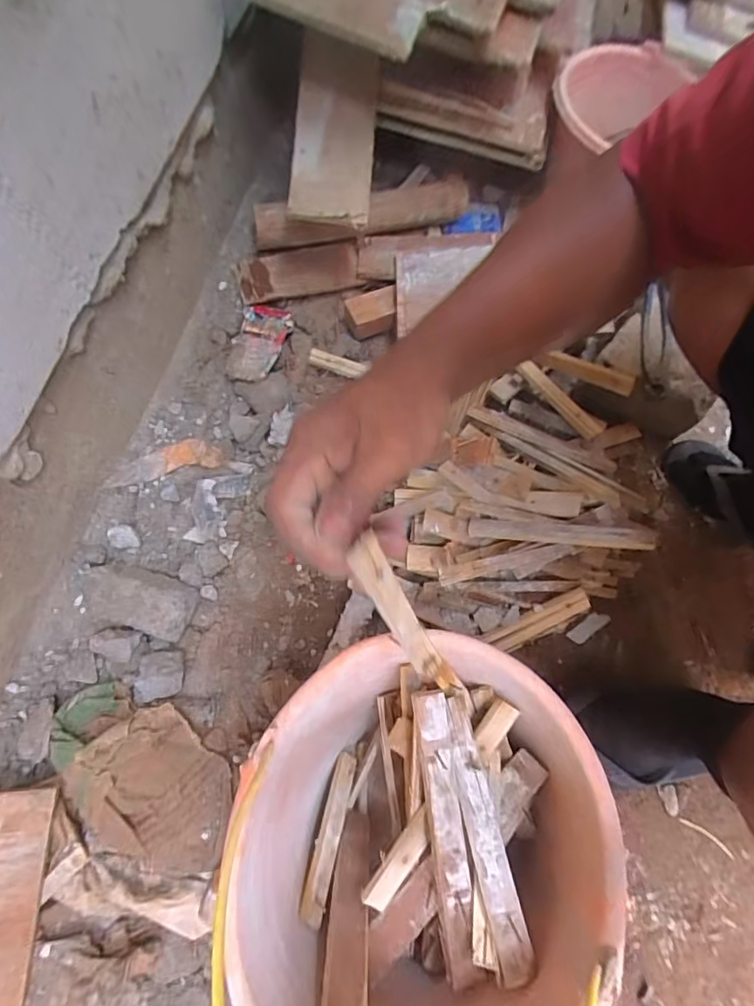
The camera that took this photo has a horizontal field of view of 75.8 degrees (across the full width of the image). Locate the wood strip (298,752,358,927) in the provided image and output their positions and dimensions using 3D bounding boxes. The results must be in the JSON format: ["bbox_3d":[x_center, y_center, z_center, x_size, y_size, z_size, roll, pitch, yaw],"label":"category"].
[{"bbox_3d":[-0.047,0.328,0.488,0.022,0.011,0.158,14,29,3],"label":"wood strip"}]

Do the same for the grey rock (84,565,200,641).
[{"bbox_3d":[-0.287,0.120,0.584,0.122,0.053,0.078,15,75,1],"label":"grey rock"}]

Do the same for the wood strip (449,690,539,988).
[{"bbox_3d":[0.088,0.269,0.401,0.028,0.013,0.200,-11,76,-6],"label":"wood strip"}]

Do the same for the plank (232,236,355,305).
[{"bbox_3d":[-0.119,-0.361,0.753,0.189,0.029,0.075,-17,76,-7],"label":"plank"}]

